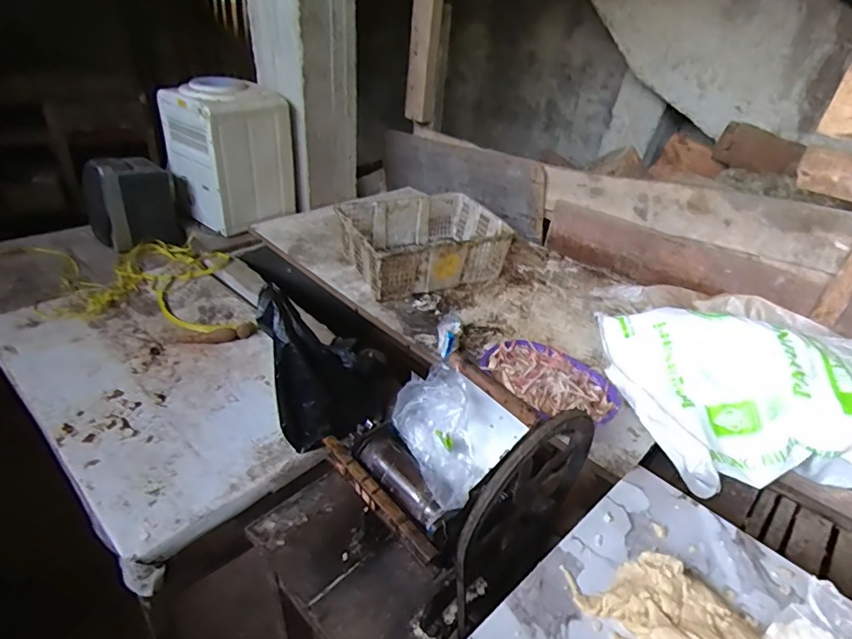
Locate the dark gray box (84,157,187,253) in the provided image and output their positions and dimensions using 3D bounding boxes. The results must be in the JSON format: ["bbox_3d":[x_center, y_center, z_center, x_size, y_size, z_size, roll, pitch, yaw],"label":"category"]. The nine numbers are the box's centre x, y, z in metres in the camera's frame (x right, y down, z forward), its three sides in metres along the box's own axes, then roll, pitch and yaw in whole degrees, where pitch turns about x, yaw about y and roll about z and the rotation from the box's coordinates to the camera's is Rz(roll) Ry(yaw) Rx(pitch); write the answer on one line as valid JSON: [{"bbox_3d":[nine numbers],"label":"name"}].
[{"bbox_3d":[-0.941,-0.367,1.606,0.267,0.266,0.180,-14,39,-27],"label":"dark gray box"}]

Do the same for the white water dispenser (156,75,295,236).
[{"bbox_3d":[-0.680,-0.571,1.715,0.318,0.407,0.320,24,38,23],"label":"white water dispenser"}]

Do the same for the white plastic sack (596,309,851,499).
[{"bbox_3d":[0.727,0.160,1.031,0.641,0.191,0.384,8,35,3],"label":"white plastic sack"}]

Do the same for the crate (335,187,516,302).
[{"bbox_3d":[-0.011,-0.246,1.598,0.484,0.161,0.346,-12,39,-25],"label":"crate"}]

